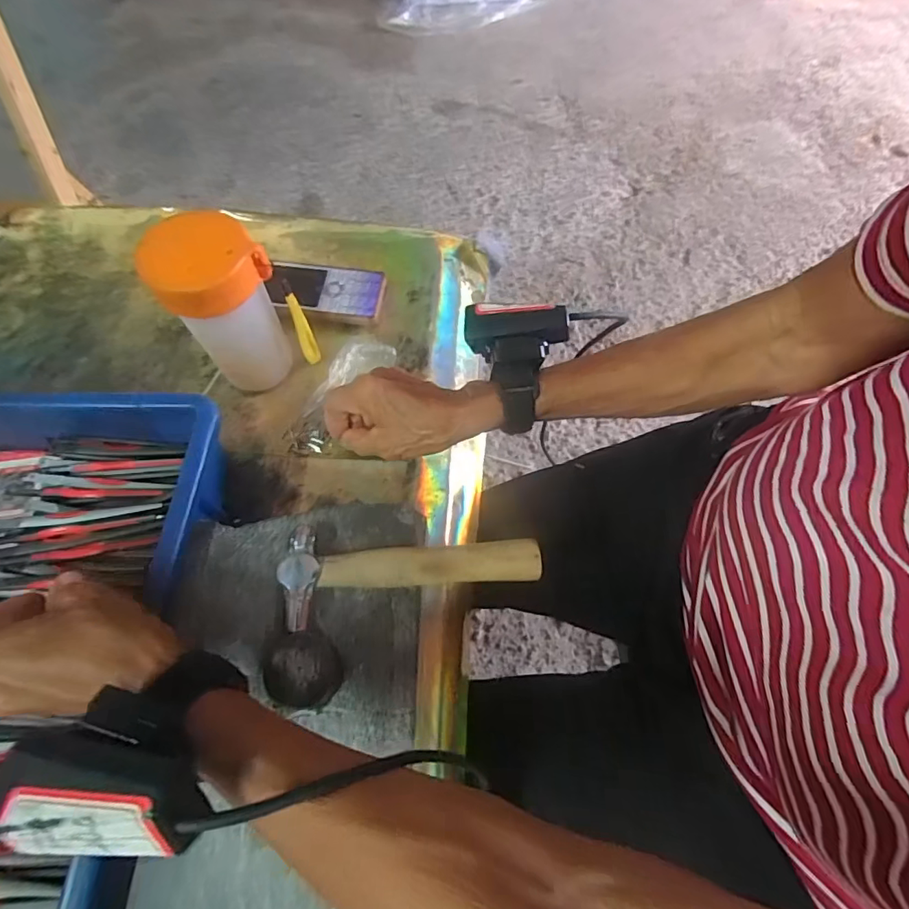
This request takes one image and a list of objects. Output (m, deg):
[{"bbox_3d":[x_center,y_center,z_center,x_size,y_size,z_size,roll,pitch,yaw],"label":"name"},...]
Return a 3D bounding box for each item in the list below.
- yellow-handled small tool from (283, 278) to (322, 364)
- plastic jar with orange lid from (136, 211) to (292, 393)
[{"bbox_3d":[-0.119,-0.100,0.401,0.013,0.095,0.010,-18,66,-8],"label":"yellow-handled small tool"},{"bbox_3d":[-0.167,-0.103,0.383,0.069,0.133,0.069,0,65,0],"label":"plastic jar with orange lid"}]

